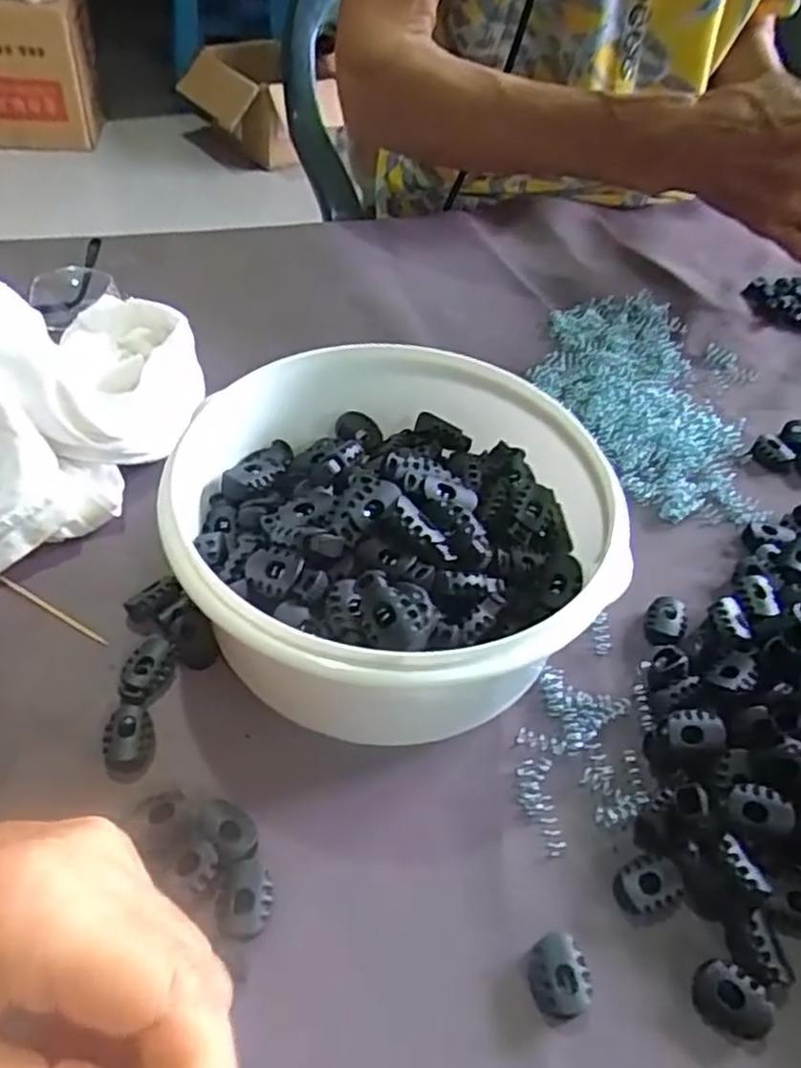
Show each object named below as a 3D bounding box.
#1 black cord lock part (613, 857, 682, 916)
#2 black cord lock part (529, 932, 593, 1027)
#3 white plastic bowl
[{"bbox_3d":[0.082,0.118,0.243,0.021,0.011,0.016,-13,51,-16],"label":"black cord lock part"},{"bbox_3d":[0.048,0.137,0.222,0.018,0.010,0.021,-12,51,-15],"label":"black cord lock part"},{"bbox_3d":[-0.001,0.003,0.288,0.158,0.077,0.172,2,48,-3],"label":"white plastic bowl"}]

